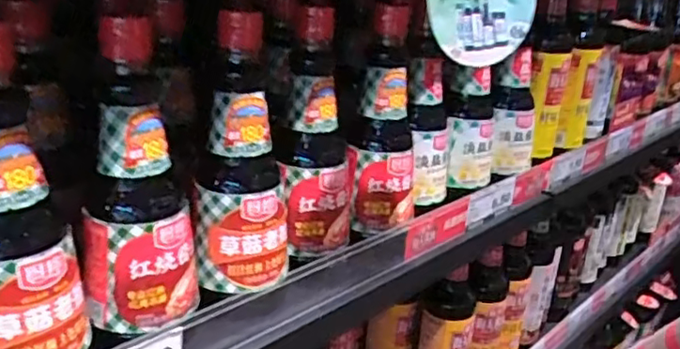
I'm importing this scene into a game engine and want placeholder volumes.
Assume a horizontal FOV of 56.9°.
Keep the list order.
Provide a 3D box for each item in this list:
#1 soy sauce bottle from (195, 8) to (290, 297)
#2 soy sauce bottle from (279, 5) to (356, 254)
[{"bbox_3d":[-0.068,-0.020,0.447,0.063,0.184,0.076,1,21,-8],"label":"soy sauce bottle"},{"bbox_3d":[-0.015,-0.035,0.496,0.054,0.183,0.061,6,21,6],"label":"soy sauce bottle"}]

